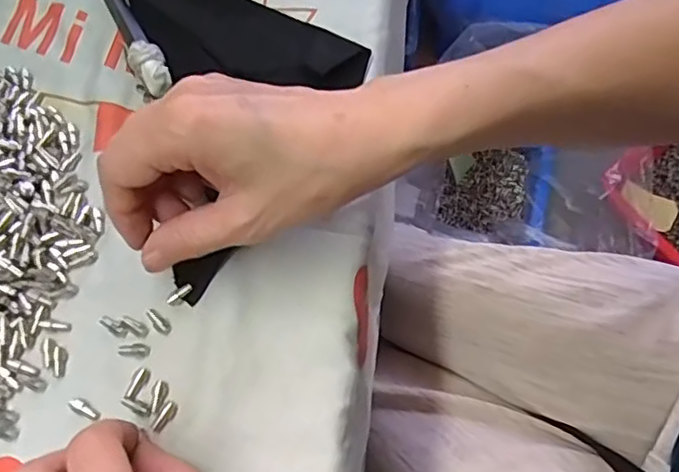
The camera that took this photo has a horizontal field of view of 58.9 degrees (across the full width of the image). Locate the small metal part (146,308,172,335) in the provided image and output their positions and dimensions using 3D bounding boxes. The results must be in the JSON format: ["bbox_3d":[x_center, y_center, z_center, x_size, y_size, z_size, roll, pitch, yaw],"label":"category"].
[{"bbox_3d":[-0.082,0.038,0.269,0.014,0.004,0.006,37,75,15],"label":"small metal part"}]

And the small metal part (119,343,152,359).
[{"bbox_3d":[-0.091,0.050,0.265,0.014,0.004,0.006,7,69,5],"label":"small metal part"}]

